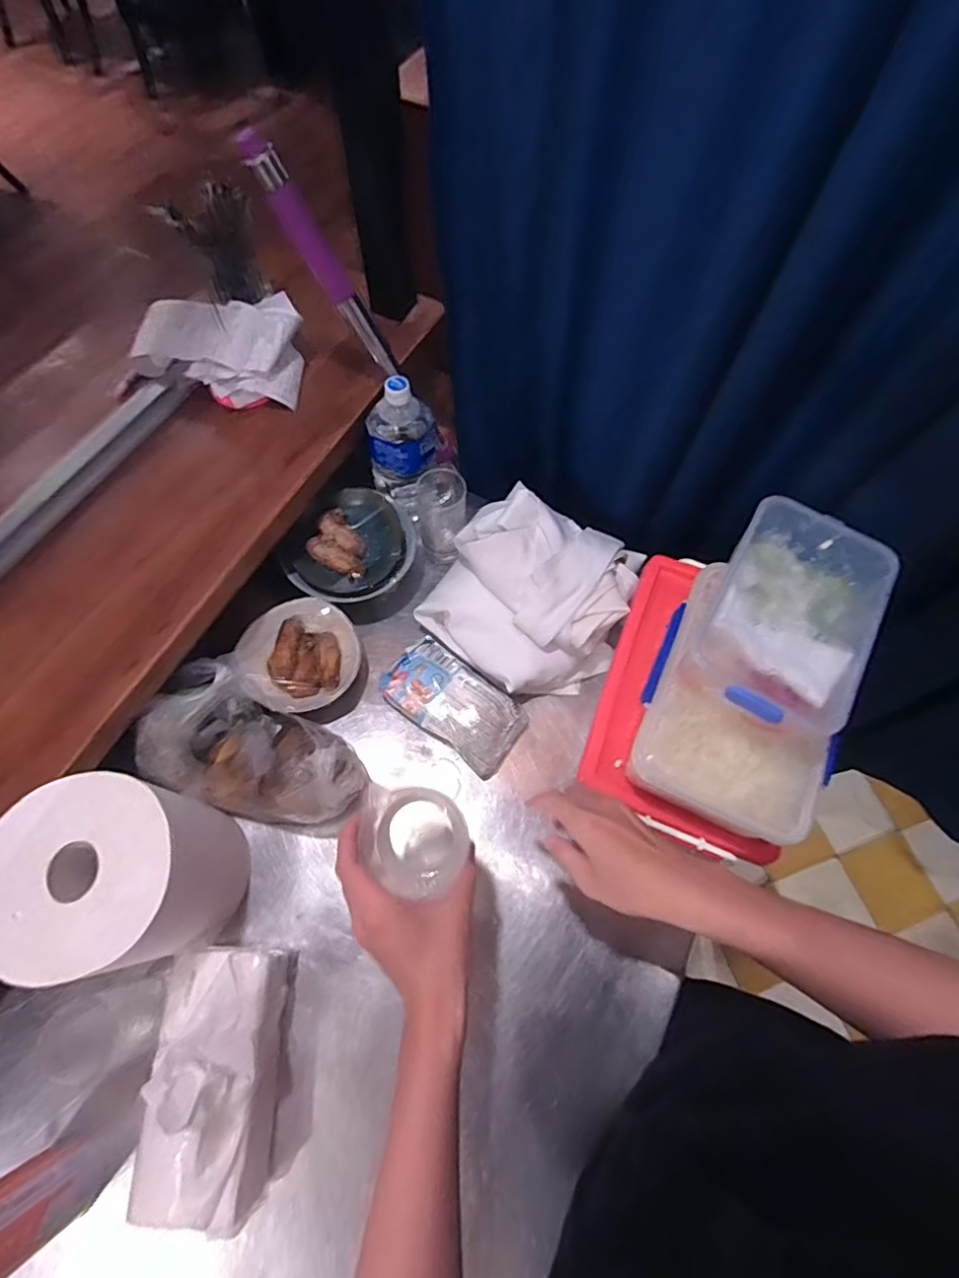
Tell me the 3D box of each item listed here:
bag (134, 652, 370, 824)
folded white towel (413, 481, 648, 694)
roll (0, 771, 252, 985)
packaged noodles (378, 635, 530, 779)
[{"bbox_3d":[-0.243,0.132,0.600,0.208,0.145,0.139,34,68,12],"label":"bag"},{"bbox_3d":[0.066,-0.054,0.709,0.233,0.126,0.211,31,68,11],"label":"folded white towel"},{"bbox_3d":[-0.329,0.223,0.530,0.139,0.195,0.144,1,66,-2],"label":"roll"},{"bbox_3d":[-0.033,0.081,0.709,0.177,0.050,0.100,35,69,13],"label":"packaged noodles"}]

